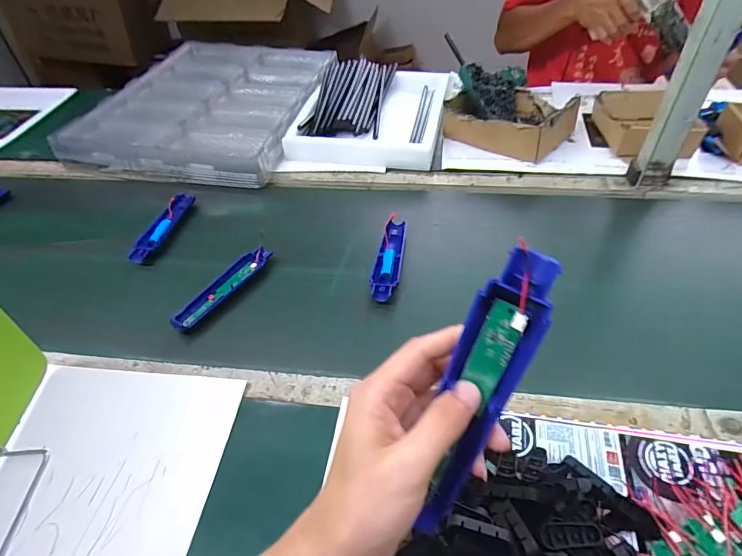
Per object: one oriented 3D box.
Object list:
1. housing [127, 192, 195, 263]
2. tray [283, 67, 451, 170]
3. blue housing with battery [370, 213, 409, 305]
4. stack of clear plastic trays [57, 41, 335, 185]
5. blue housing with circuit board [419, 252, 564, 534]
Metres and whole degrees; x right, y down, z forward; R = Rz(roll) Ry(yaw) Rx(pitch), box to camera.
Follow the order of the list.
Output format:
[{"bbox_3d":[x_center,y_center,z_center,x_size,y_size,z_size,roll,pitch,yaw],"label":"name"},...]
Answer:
[{"bbox_3d":[-0.351,-0.088,0.742,0.030,0.022,0.171,6,46,8],"label":"housing"},{"bbox_3d":[0.011,-0.364,0.957,0.293,0.041,0.388,7,46,10],"label":"tray"},{"bbox_3d":[0.029,-0.031,0.659,0.037,0.025,0.178,7,46,10],"label":"blue housing with battery"},{"bbox_3d":[-0.362,-0.418,1.041,0.486,0.062,0.588,9,47,11],"label":"stack of clear plastic trays"},{"bbox_3d":[0.062,0.067,0.253,0.038,0.169,0.017,21,14,22],"label":"blue housing with circuit board"}]

